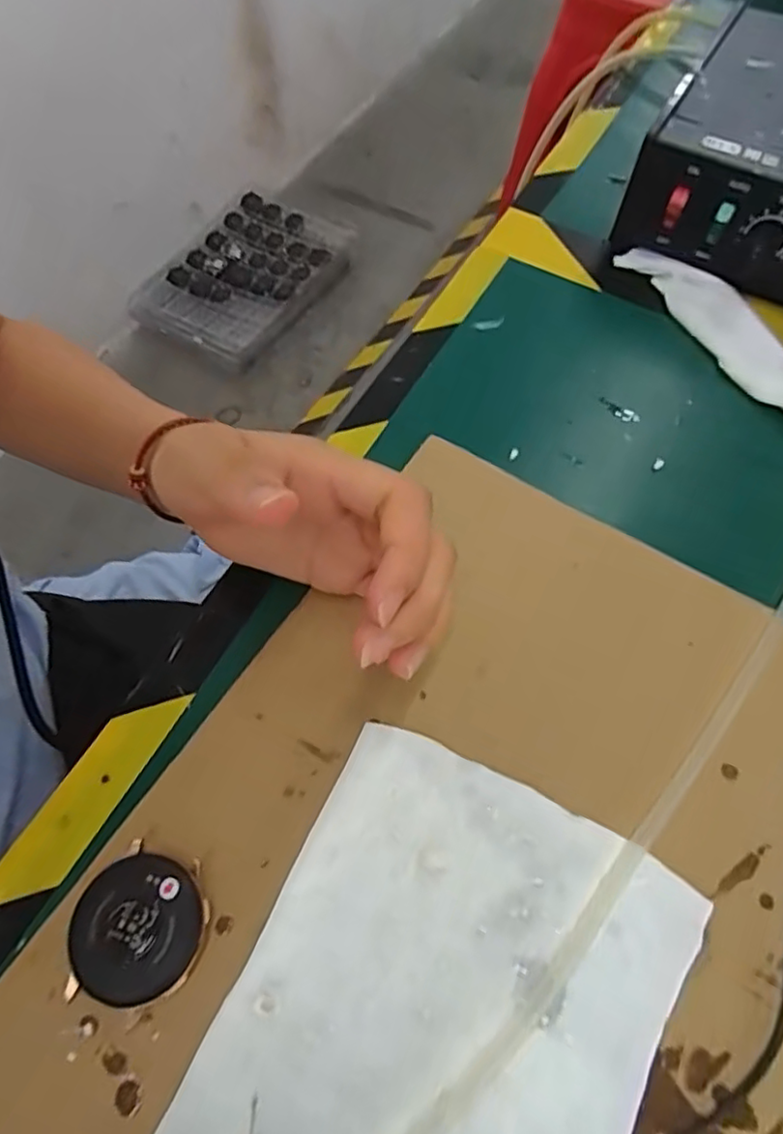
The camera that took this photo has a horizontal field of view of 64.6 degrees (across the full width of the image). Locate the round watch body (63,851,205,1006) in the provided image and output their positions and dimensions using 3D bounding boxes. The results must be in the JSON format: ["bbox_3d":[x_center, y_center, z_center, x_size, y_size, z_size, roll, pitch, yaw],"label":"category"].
[{"bbox_3d":[-0.084,0.119,0.205,0.040,0.011,0.041,0,64,1],"label":"round watch body"}]

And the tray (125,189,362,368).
[{"bbox_3d":[-0.307,-0.656,1.351,0.286,0.051,0.407,28,67,14],"label":"tray"}]

